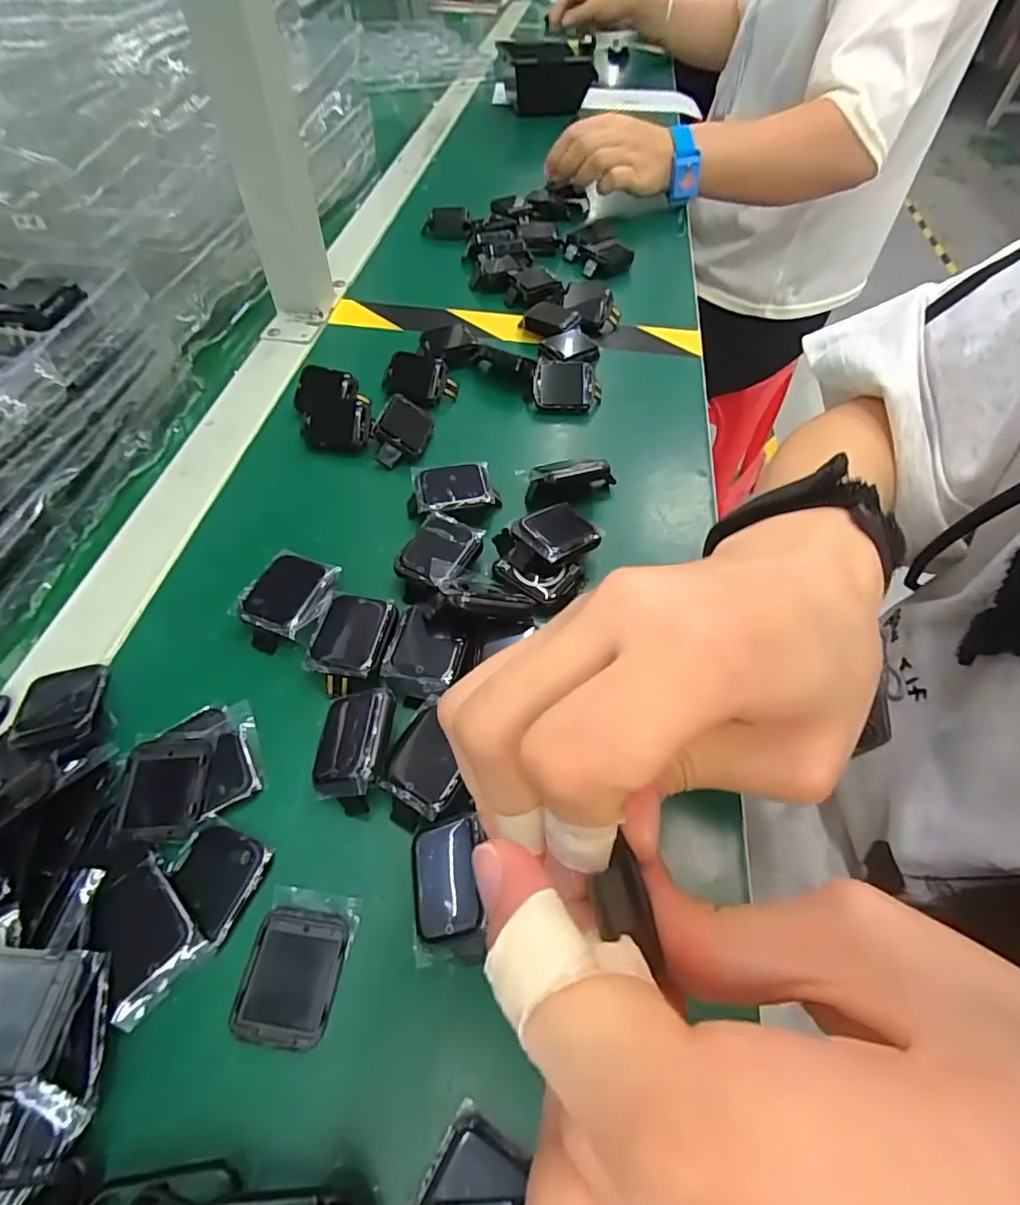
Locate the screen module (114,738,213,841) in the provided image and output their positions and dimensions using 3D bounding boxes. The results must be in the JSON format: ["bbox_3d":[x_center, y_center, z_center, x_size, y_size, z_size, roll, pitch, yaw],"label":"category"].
[{"bbox_3d":[-0.142,0.076,0.230,0.033,0.005,0.040,-4,55,-5],"label":"screen module"}]

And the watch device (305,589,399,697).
[{"bbox_3d":[-0.074,0.019,0.270,0.035,0.015,0.048,6,55,2],"label":"watch device"}]

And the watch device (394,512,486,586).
[{"bbox_3d":[-0.037,-0.026,0.300,0.034,0.016,0.044,25,58,15],"label":"watch device"}]

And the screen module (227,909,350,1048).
[{"bbox_3d":[-0.078,0.134,0.203,0.033,0.008,0.040,7,55,3],"label":"screen module"}]

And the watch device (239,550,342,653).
[{"bbox_3d":[-0.109,0.001,0.284,0.040,0.018,0.049,14,55,8],"label":"watch device"}]

